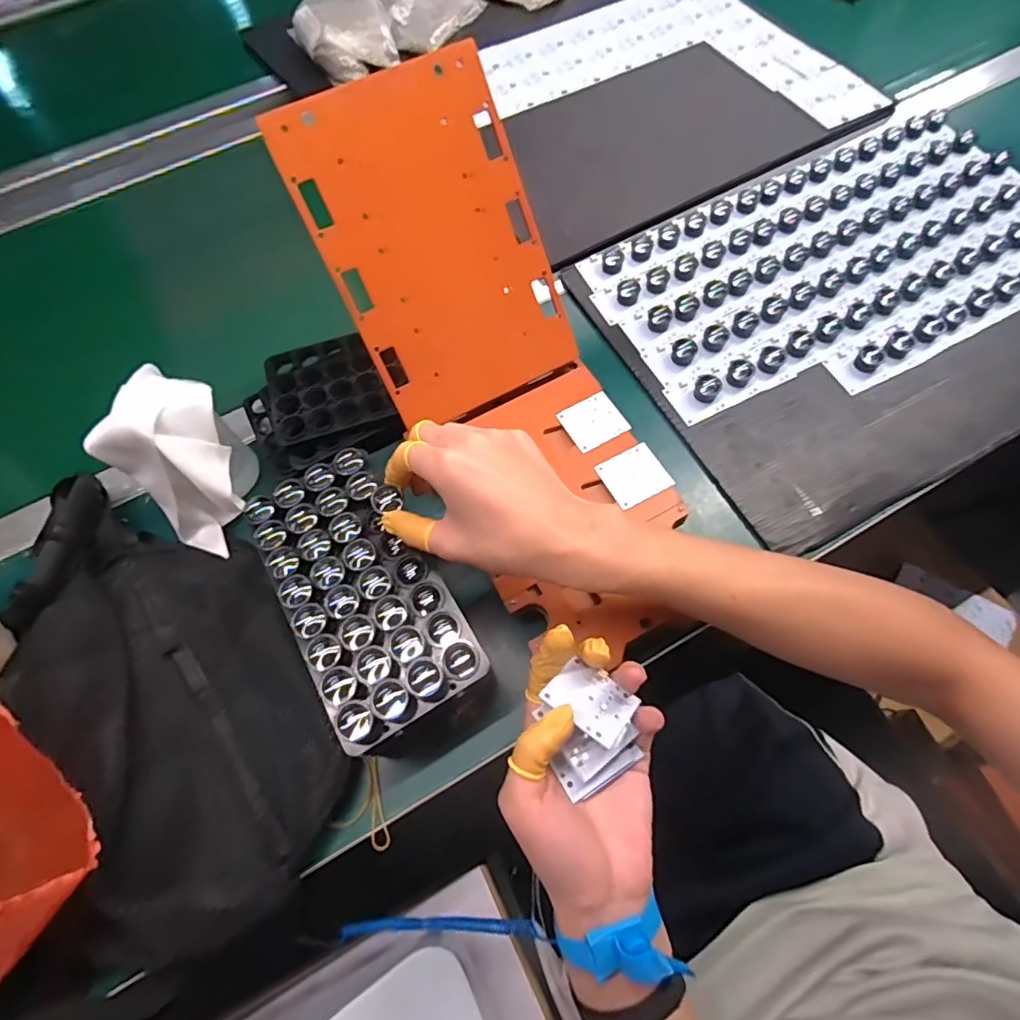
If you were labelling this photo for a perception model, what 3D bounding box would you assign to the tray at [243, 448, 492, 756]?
[{"bbox_3d":[-0.101,0.050,0.368,0.098,0.027,0.187,-28,66,-9],"label":"tray"}]

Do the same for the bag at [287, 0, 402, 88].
[{"bbox_3d":[-0.225,-0.647,0.733,0.119,0.054,0.160,-23,66,-7],"label":"bag"}]

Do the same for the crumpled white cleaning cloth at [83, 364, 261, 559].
[{"bbox_3d":[-0.256,-0.045,0.428,0.093,0.099,0.116,-41,69,-15],"label":"crumpled white cleaning cloth"}]

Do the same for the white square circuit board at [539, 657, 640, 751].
[{"bbox_3d":[0.048,0.109,0.315,0.044,0.004,0.042,34,38,22],"label":"white square circuit board"}]

